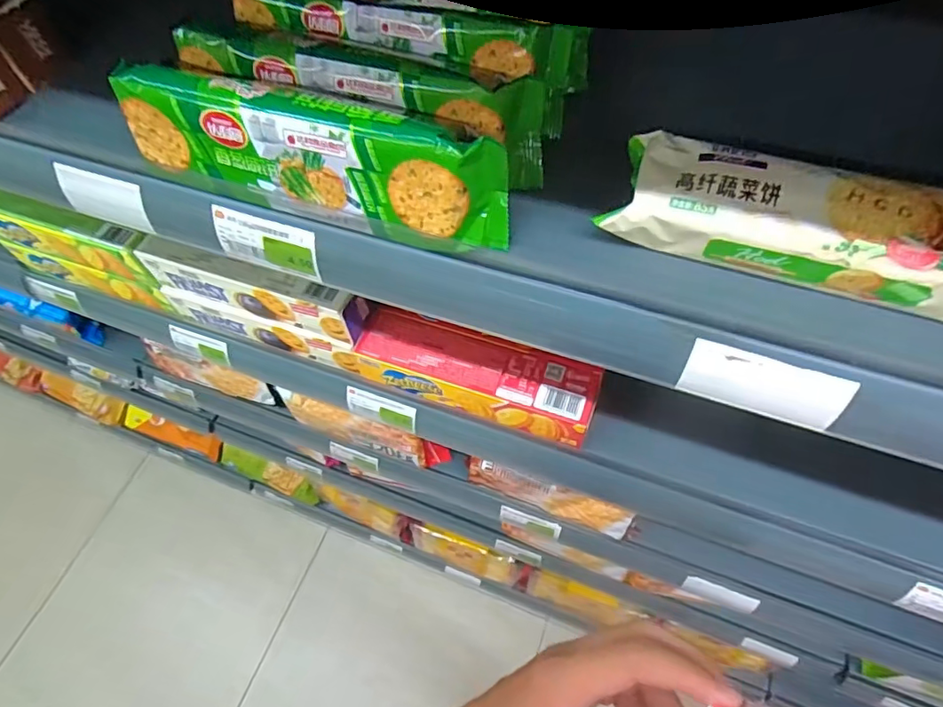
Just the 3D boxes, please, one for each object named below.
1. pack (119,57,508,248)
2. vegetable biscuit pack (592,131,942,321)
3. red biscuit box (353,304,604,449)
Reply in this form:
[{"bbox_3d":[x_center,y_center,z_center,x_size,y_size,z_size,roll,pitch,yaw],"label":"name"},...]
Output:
[{"bbox_3d":[-0.098,-0.118,0.322,0.243,0.061,0.039,13,62,12],"label":"pack"},{"bbox_3d":[0.180,-0.071,0.291,0.198,0.034,0.071,18,63,14],"label":"vegetable biscuit pack"},{"bbox_3d":[0.004,0.017,0.523,0.229,0.049,0.066,17,63,14],"label":"red biscuit box"}]

